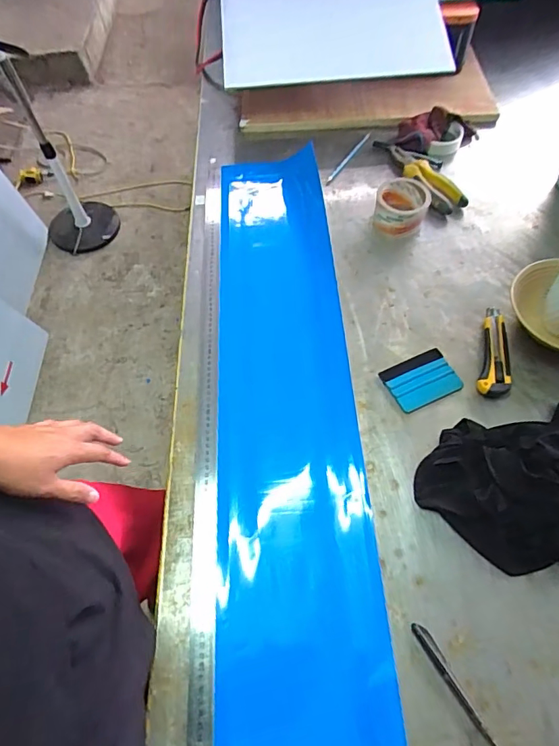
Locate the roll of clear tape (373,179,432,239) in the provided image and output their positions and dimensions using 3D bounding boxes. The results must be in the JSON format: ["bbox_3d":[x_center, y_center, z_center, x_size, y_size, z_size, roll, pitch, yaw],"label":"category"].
[{"bbox_3d":[0.207,-0.279,0.811,0.086,0.050,0.092,-2,59,3],"label":"roll of clear tape"}]

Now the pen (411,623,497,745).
[{"bbox_3d":[0.179,0.315,0.482,0.014,0.009,0.128,-28,62,-13],"label":"pen"}]

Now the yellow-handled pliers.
[{"bbox_3d":[0.247,-0.353,0.859,0.064,0.031,0.197,-30,62,-14],"label":"yellow-handled pliers"}]

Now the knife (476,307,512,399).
[{"bbox_3d":[0.309,-0.031,0.679,0.040,0.023,0.144,13,61,11],"label":"knife"}]

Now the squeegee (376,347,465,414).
[{"bbox_3d":[0.198,0.010,0.668,0.095,0.004,0.072,-23,61,-10],"label":"squeegee"}]

